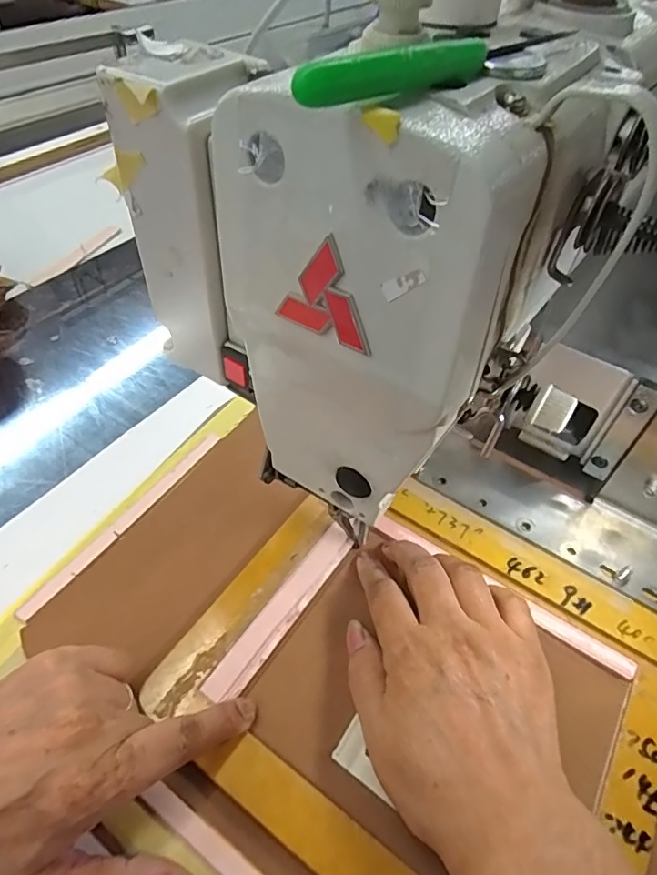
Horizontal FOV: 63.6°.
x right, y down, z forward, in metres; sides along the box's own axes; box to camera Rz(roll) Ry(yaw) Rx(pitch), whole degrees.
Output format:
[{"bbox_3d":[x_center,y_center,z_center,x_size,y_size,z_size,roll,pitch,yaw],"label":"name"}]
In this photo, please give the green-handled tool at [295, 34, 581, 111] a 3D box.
[{"bbox_3d":[0.028,-0.096,0.138,0.086,0.009,0.010,-27,54,-26],"label":"green-handled tool"}]

